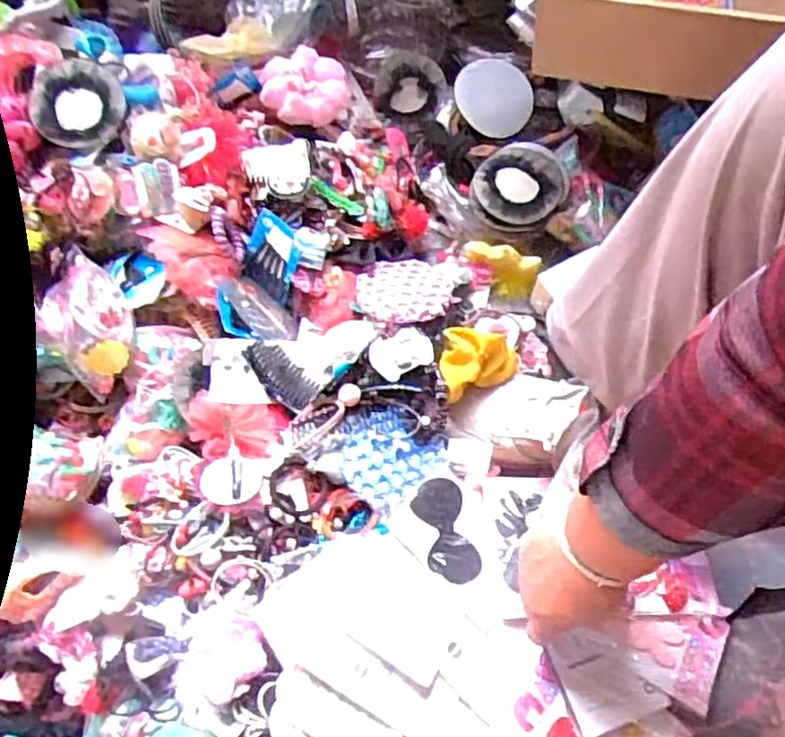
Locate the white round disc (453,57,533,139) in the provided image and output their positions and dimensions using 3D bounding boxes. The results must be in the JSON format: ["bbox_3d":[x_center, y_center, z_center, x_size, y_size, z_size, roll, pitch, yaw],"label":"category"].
[{"bbox_3d":[0.121,-0.309,0.792,0.082,0.101,0.023,-64,33,14],"label":"white round disc"}]

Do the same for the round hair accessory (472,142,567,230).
[{"bbox_3d":[0.140,-0.202,0.754,0.096,0.032,0.108,17,66,9],"label":"round hair accessory"}]

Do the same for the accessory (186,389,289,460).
[{"bbox_3d":[-0.148,0.053,0.642,0.087,0.024,0.057,4,65,3],"label":"accessory"}]

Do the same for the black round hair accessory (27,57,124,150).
[{"bbox_3d":[-0.321,-0.269,0.700,0.094,0.013,0.094,1,81,-8],"label":"black round hair accessory"}]

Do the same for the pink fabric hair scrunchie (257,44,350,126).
[{"bbox_3d":[-0.100,-0.318,0.795,0.099,0.058,0.079,-2,65,0],"label":"pink fabric hair scrunchie"}]

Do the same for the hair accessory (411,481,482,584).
[{"bbox_3d":[0.046,0.142,0.604,0.048,0.004,0.090,-6,64,-19],"label":"hair accessory"}]

